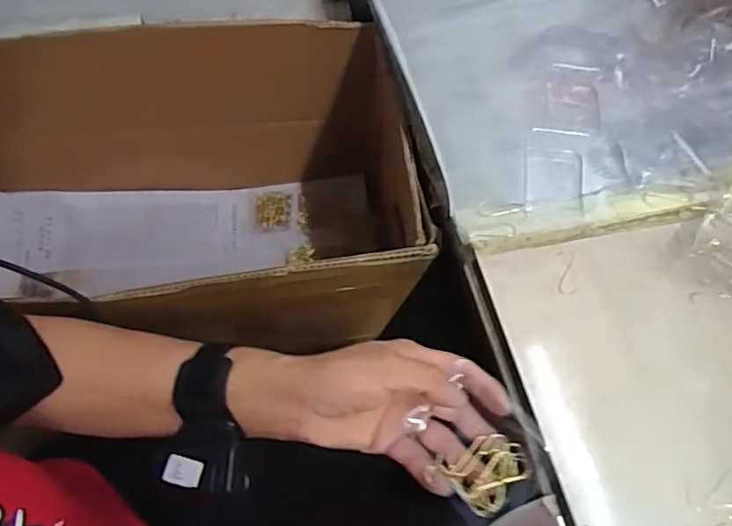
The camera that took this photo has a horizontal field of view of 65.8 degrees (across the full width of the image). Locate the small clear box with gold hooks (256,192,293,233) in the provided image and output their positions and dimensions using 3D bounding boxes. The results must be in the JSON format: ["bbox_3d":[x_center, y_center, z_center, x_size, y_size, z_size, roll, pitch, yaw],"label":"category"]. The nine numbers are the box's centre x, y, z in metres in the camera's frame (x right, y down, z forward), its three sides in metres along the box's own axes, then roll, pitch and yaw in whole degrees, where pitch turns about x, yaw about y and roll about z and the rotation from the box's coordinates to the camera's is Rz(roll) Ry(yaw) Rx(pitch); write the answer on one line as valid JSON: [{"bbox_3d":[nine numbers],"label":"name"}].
[{"bbox_3d":[-0.142,-0.079,0.874,0.056,0.013,0.069,-1,59,2],"label":"small clear box with gold hooks"}]

